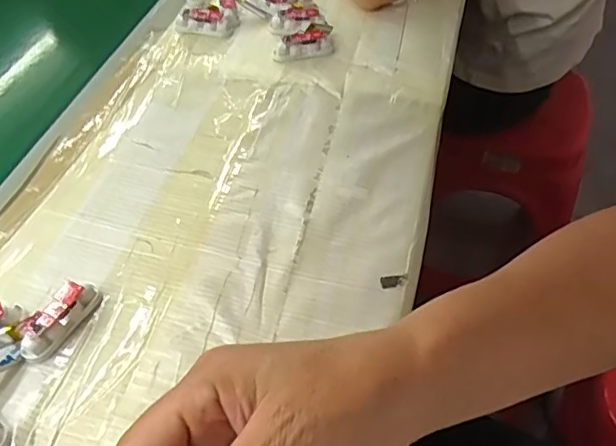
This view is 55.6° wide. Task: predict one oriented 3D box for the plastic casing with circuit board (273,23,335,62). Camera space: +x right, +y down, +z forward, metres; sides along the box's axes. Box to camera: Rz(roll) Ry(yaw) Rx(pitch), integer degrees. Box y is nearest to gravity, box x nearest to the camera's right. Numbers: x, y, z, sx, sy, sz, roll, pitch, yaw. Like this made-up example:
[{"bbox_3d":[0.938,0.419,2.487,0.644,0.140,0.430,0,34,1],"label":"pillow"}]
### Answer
[{"bbox_3d":[-0.005,-0.187,0.600,0.063,0.021,0.036,-10,49,-7],"label":"plastic casing with circuit board"}]

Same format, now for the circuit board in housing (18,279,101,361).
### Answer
[{"bbox_3d":[-0.166,0.061,0.389,0.021,0.021,0.062,22,53,19],"label":"circuit board in housing"}]

